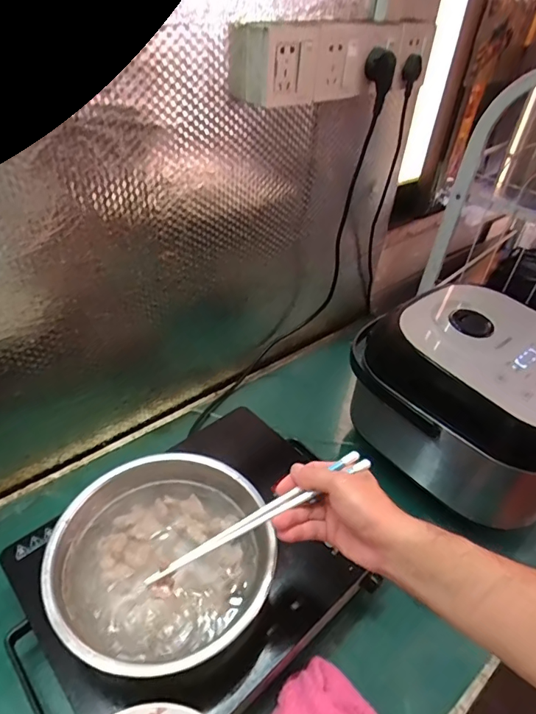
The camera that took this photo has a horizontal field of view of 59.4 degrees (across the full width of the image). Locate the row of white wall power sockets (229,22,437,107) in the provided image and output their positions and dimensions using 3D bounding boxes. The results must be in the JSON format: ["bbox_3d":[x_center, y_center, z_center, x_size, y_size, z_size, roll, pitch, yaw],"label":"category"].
[{"bbox_3d":[0.106,-0.427,0.672,0.356,0.087,0.059,-27,49,-33],"label":"row of white wall power sockets"}]

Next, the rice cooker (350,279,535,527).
[{"bbox_3d":[0.307,0.056,0.692,0.237,0.189,0.291,-28,50,-34],"label":"rice cooker"}]

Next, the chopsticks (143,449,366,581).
[{"bbox_3d":[-0.010,0.159,0.466,0.241,0.014,0.022,-30,46,0],"label":"chopsticks"}]

